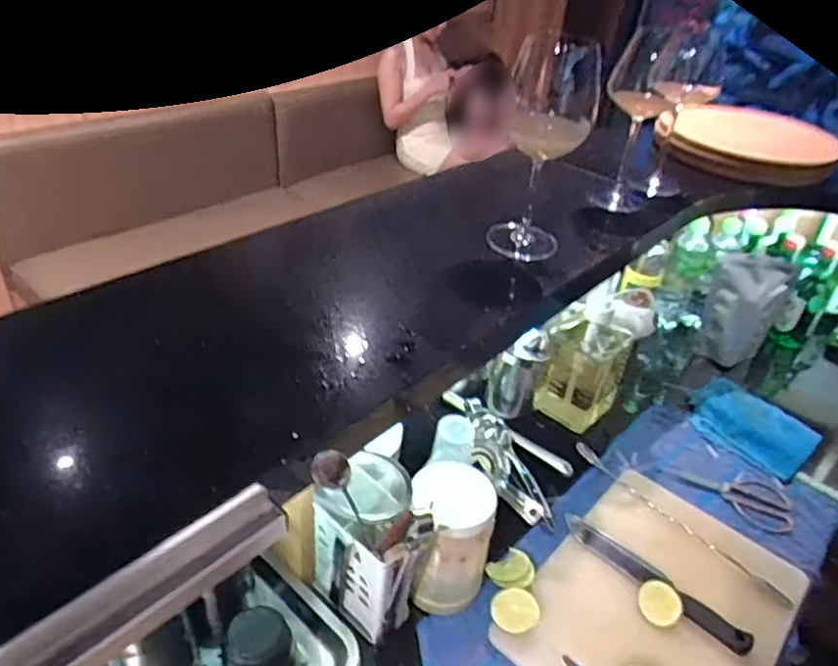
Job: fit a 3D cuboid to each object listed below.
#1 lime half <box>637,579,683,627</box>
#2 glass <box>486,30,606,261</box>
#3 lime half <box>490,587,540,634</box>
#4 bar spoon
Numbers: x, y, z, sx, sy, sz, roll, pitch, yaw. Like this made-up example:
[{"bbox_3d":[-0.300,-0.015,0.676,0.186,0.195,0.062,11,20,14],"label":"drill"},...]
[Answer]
[{"bbox_3d":[0.279,0.309,0.720,0.048,0.028,0.047,4,36,-3],"label":"lime half"},{"bbox_3d":[0.134,-0.198,0.690,0.080,0.244,0.077,4,36,-3],"label":"glass"},{"bbox_3d":[0.106,0.308,0.693,0.051,0.018,0.049,4,36,-3],"label":"lime half"},{"bbox_3d":[0.339,0.248,0.838,0.020,0.018,0.318,-22,44,-33],"label":"bar spoon"}]

